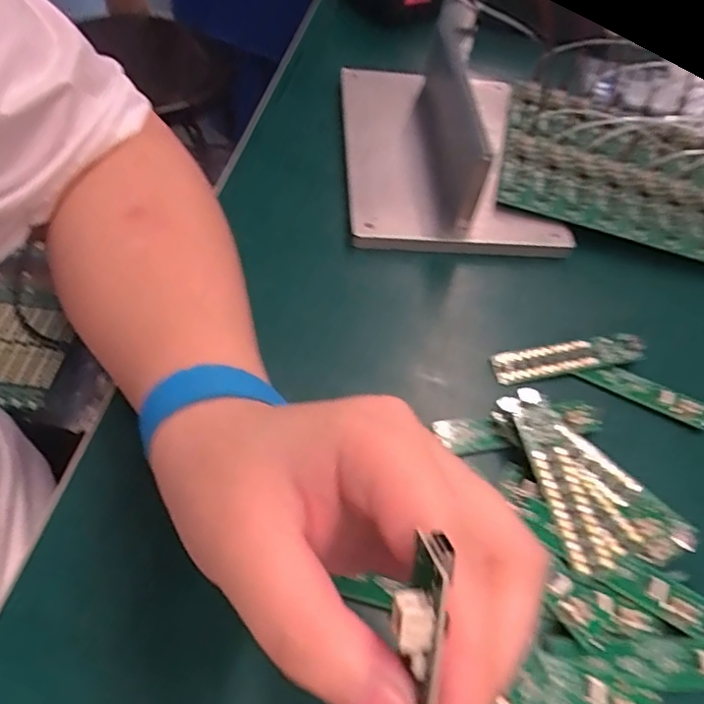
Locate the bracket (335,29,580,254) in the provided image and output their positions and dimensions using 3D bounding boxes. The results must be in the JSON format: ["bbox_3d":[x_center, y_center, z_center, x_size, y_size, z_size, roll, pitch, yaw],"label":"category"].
[{"bbox_3d":[0.065,-0.163,0.413,0.131,0.059,0.219,1,52,-5],"label":"bracket"}]

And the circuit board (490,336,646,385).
[{"bbox_3d":[0.116,0.003,0.314,0.081,0.004,0.018,-10,71,-7],"label":"circuit board"}]

